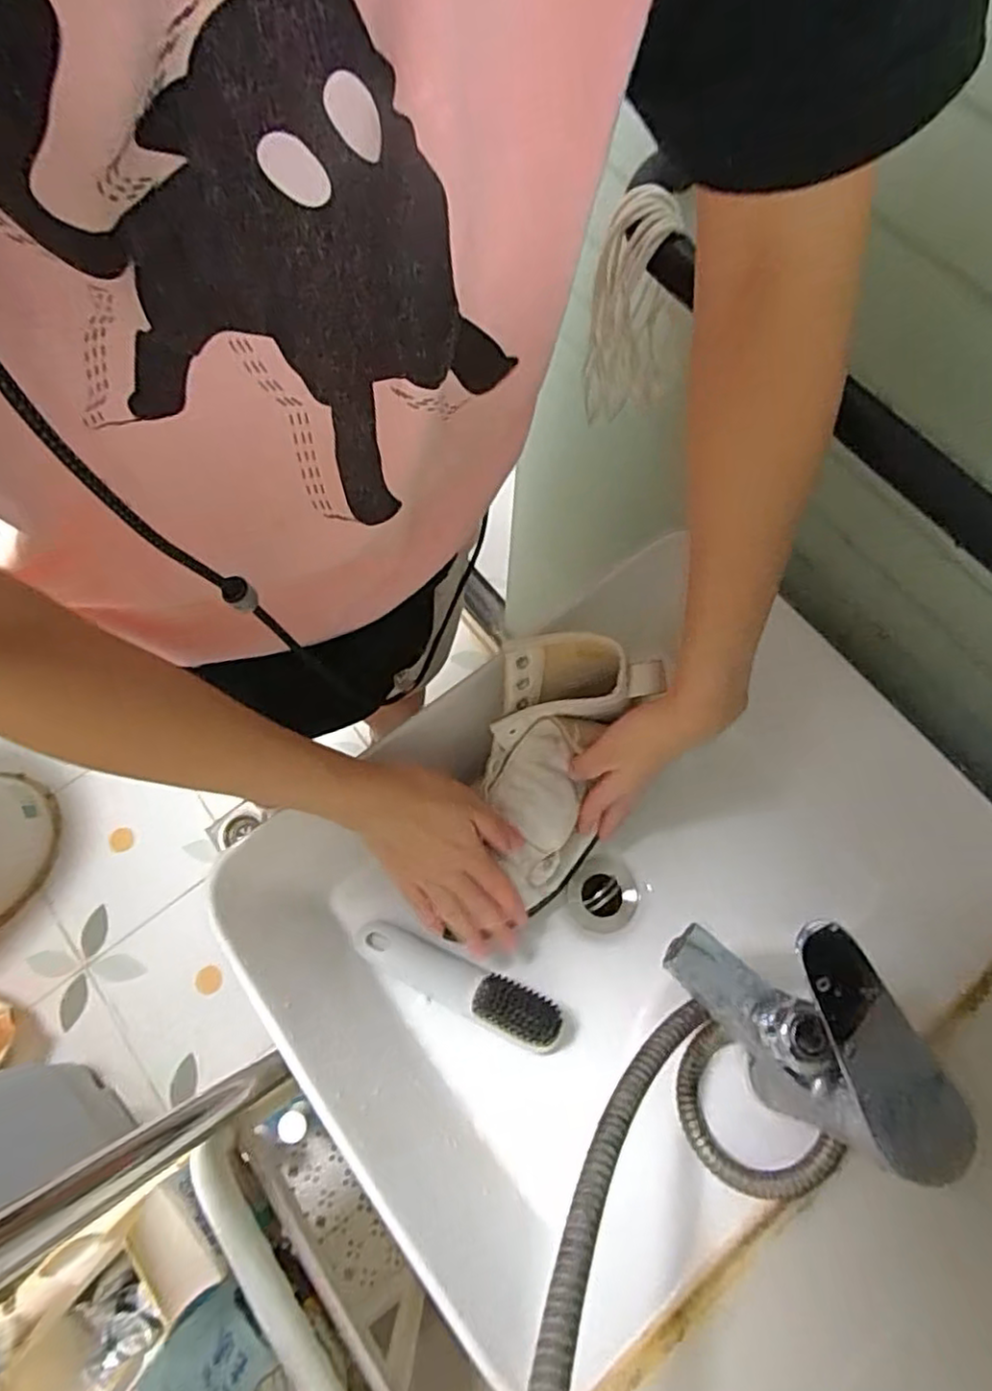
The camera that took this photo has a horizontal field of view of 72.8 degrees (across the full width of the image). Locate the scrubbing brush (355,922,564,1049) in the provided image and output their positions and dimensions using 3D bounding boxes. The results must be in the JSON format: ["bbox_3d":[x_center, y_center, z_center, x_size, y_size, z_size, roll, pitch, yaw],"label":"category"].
[{"bbox_3d":[-0.030,0.215,0.504,0.161,0.027,0.035,22,73,6],"label":"scrubbing brush"}]

